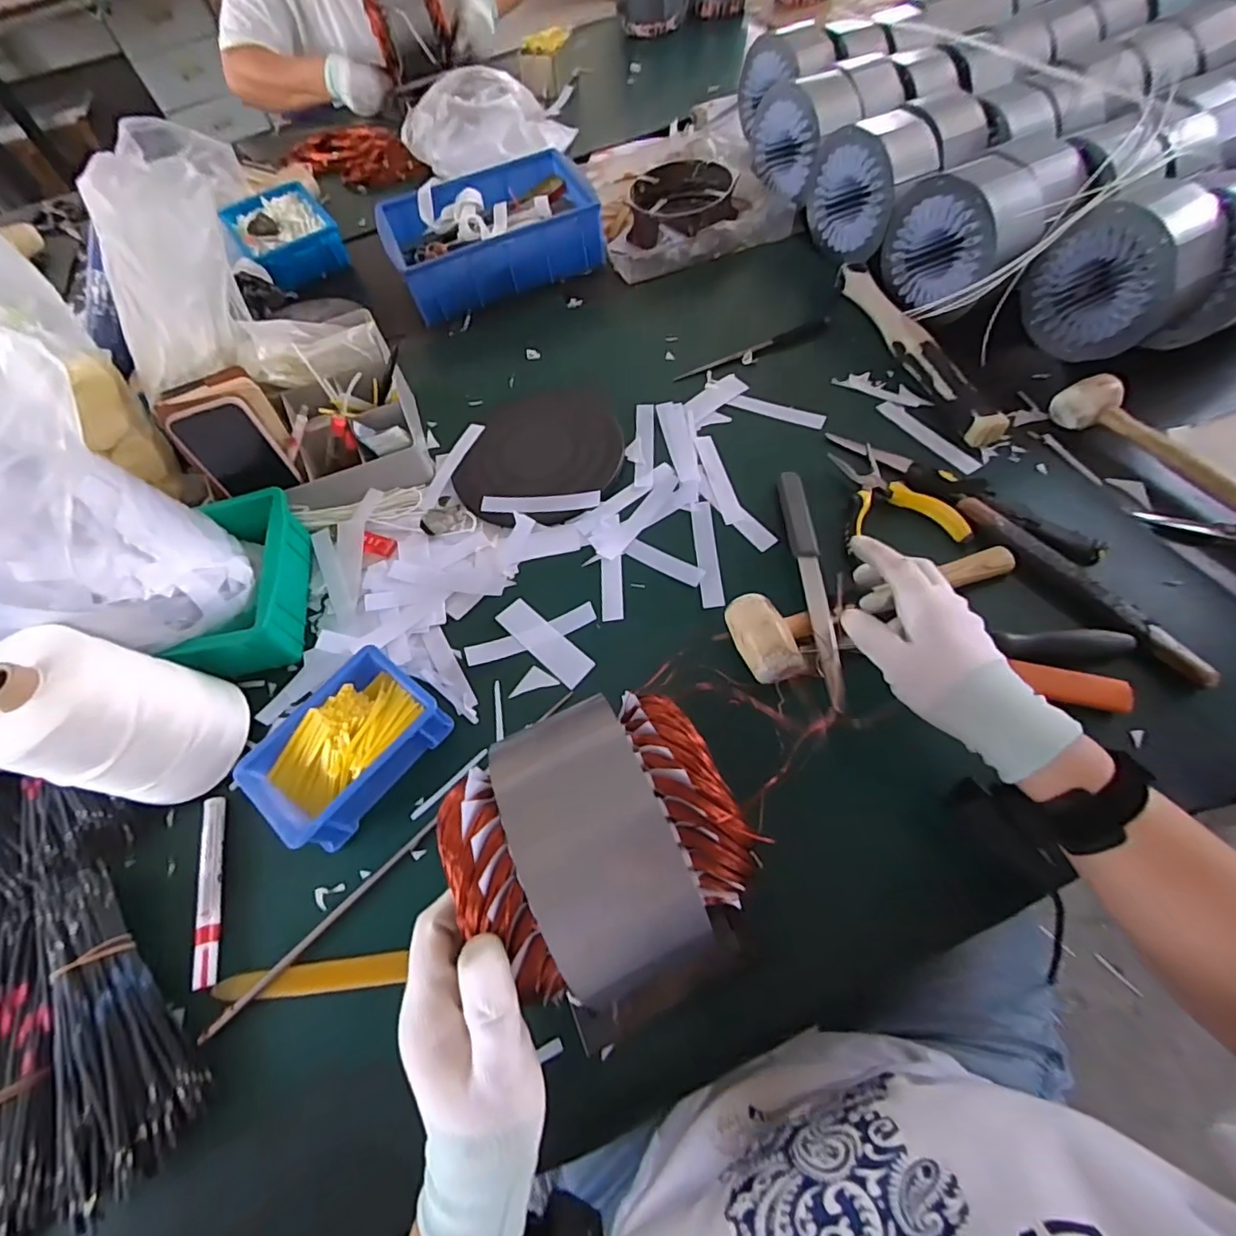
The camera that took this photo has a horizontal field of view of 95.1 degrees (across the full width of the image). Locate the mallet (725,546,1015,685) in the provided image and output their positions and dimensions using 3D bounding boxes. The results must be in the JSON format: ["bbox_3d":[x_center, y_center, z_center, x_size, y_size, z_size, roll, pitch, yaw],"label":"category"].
[{"bbox_3d":[0.233,-0.008,0.497,0.268,0.048,0.082,-16,62,-4],"label":"mallet"}]

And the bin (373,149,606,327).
[{"bbox_3d":[-0.189,-0.581,0.850,0.307,0.069,0.244,-20,62,-8],"label":"bin"}]

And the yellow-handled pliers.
[{"bbox_3d":[0.269,-0.128,0.559,0.110,0.014,0.127,-7,61,-1],"label":"yellow-handled pliers"}]

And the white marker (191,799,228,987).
[{"bbox_3d":[-0.328,0.215,0.455,0.015,0.011,0.142,-16,61,-6],"label":"white marker"}]

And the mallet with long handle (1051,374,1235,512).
[{"bbox_3d":[0.552,-0.151,0.563,0.068,0.044,0.256,-25,63,-8],"label":"mallet with long handle"}]

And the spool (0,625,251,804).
[{"bbox_3d":[-0.391,0.078,0.437,0.099,0.143,0.100,-3,61,6],"label":"spool"}]

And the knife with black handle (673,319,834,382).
[{"bbox_3d":[0.171,-0.339,0.711,0.220,0.008,0.018,-24,62,-10],"label":"knife with black handle"}]

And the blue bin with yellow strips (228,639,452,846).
[{"bbox_3d":[-0.230,0.110,0.486,0.104,0.049,0.147,33,70,22],"label":"blue bin with yellow strips"}]

